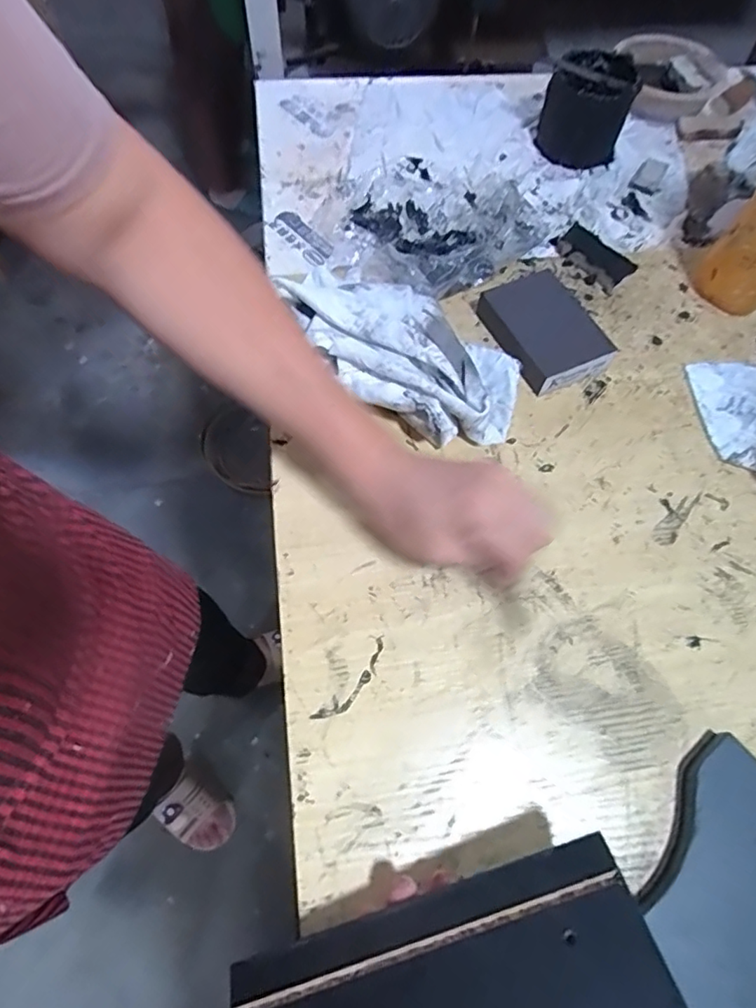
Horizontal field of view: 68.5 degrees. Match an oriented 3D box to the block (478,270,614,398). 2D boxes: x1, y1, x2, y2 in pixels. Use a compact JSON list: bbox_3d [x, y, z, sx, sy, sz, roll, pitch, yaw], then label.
[{"bbox_3d":[0.137,-0.145,0.464,0.071,0.028,0.100,-22,67,-12],"label":"block"}]

